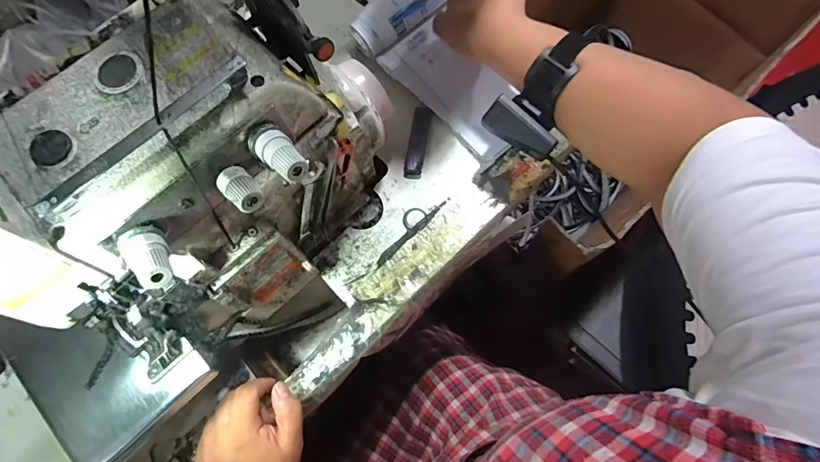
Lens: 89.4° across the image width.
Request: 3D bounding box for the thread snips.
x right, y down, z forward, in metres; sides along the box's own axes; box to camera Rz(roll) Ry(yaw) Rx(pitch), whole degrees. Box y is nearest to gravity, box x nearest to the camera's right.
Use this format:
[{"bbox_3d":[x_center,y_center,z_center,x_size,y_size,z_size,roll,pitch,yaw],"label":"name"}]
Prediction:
[{"bbox_3d":[-0.002,-0.006,0.442,0.103,0.004,0.024,-43,78,-9],"label":"thread snips"}]

